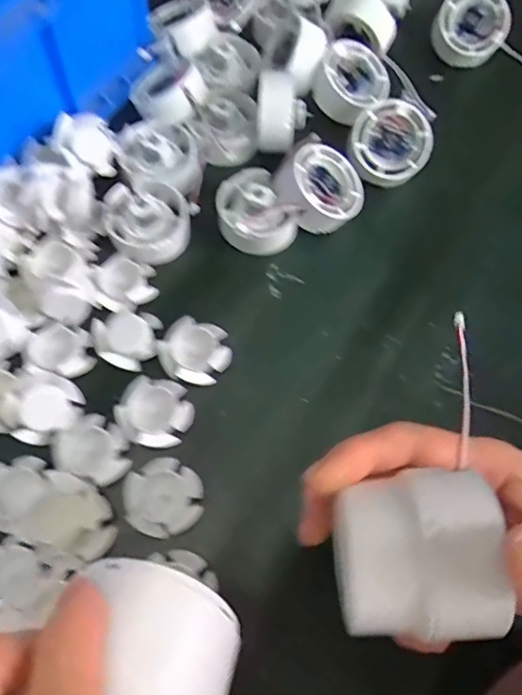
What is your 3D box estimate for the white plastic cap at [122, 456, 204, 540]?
[{"bbox_3d":[-0.055,0.084,0.295,0.043,0.011,0.041,1,66,-2],"label":"white plastic cap"}]

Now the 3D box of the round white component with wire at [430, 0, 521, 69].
[{"bbox_3d":[0.195,-0.248,0.425,0.111,0.040,0.046,29,68,10],"label":"round white component with wire"}]

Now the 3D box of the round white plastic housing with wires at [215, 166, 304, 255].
[{"bbox_3d":[-0.006,-0.093,0.363,0.050,0.034,0.056,-30,71,-15],"label":"round white plastic housing with wires"}]

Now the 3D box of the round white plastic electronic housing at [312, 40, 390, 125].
[{"bbox_3d":[0.068,-0.204,0.404,0.052,0.025,0.052,2,80,-13],"label":"round white plastic electronic housing"}]

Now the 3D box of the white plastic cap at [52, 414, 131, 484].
[{"bbox_3d":[-0.097,0.059,0.305,0.045,0.013,0.035,27,68,9],"label":"white plastic cap"}]

